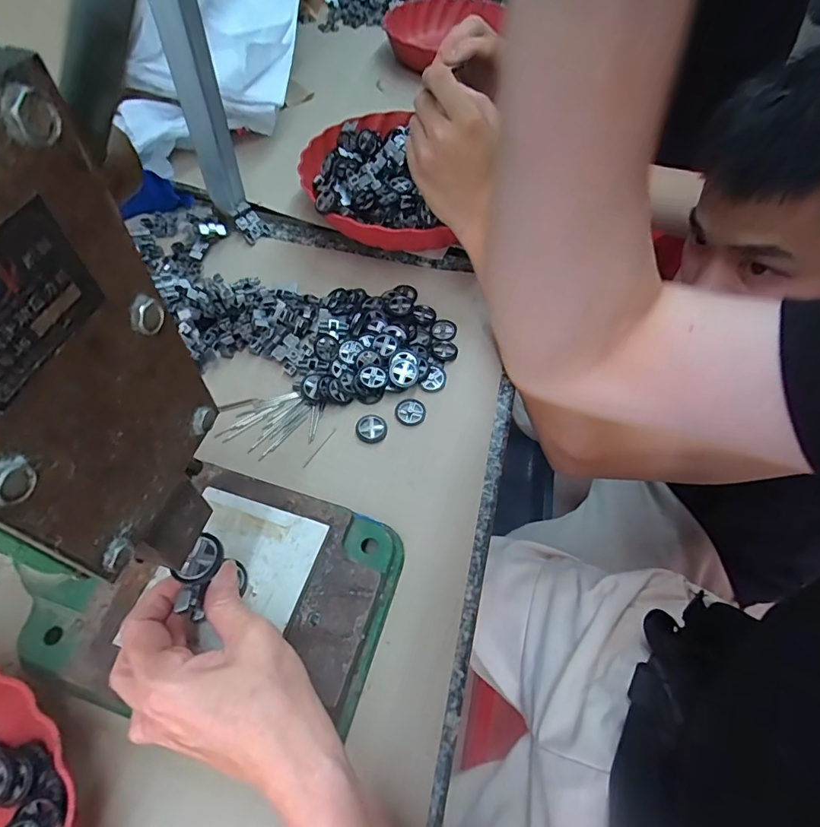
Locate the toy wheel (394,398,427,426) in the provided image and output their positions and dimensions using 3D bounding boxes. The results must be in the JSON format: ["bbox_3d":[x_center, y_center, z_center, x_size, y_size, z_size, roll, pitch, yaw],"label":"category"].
[{"bbox_3d":[0.001,-0.001,0.446,0.028,0.005,0.027,2,57,-2],"label":"toy wheel"}]

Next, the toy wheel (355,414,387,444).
[{"bbox_3d":[-0.035,0.013,0.431,0.027,0.007,0.026,2,57,-2],"label":"toy wheel"}]

